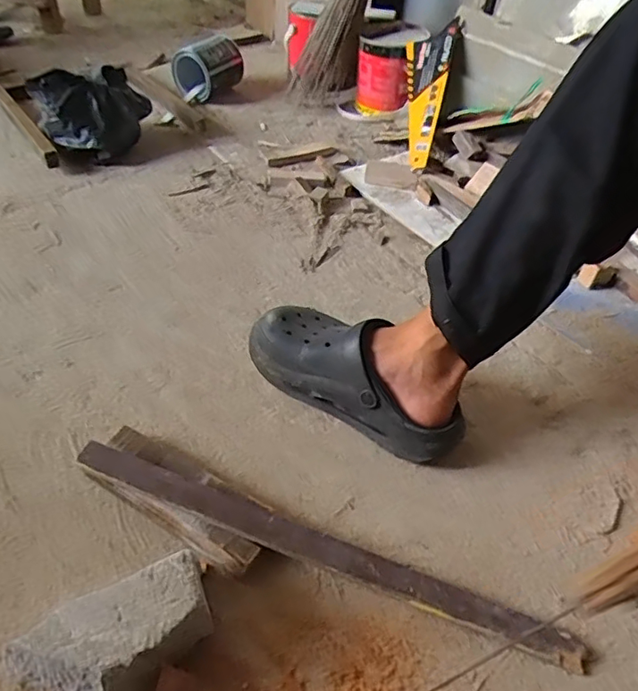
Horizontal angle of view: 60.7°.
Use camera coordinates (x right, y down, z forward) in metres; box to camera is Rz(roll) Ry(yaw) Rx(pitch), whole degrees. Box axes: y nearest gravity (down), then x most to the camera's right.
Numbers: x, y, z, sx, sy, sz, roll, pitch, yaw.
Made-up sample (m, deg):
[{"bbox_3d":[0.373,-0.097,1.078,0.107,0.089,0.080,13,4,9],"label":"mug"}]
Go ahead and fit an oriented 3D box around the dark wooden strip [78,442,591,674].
[{"bbox_3d":[0.002,0.193,0.524,0.500,0.013,0.040,19,50,8],"label":"dark wooden strip"}]

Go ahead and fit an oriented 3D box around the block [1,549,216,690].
[{"bbox_3d":[-0.158,0.241,0.442,0.153,0.071,0.076,-23,53,-25],"label":"block"}]

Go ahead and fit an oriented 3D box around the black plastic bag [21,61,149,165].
[{"bbox_3d":[-0.414,-0.432,1.002,0.196,0.154,0.121,-12,49,-16],"label":"black plastic bag"}]

